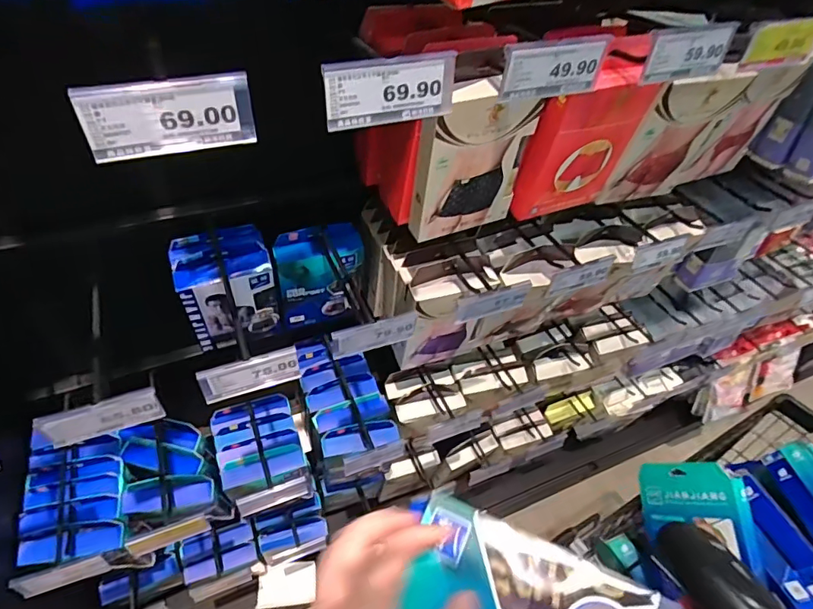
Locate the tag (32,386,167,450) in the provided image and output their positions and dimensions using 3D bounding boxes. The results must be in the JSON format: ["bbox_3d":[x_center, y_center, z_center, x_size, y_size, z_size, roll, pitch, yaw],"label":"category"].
[{"bbox_3d":[-0.296,0.110,0.487,0.107,0.049,0.010,-17,45,-21],"label":"tag"}]

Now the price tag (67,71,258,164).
[{"bbox_3d":[-0.151,-0.120,0.324,0.100,0.045,0.008,-15,51,-19],"label":"price tag"}]

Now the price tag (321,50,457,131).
[{"bbox_3d":[-0.011,-0.159,0.376,0.101,0.045,0.004,-15,44,-16],"label":"price tag"}]

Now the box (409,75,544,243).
[{"bbox_3d":[0.080,-0.163,0.584,0.137,0.183,0.037,-17,51,-20],"label":"box"}]

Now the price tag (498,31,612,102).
[{"bbox_3d":[0.124,-0.198,0.423,0.096,0.048,0.008,-13,50,-17],"label":"price tag"}]

